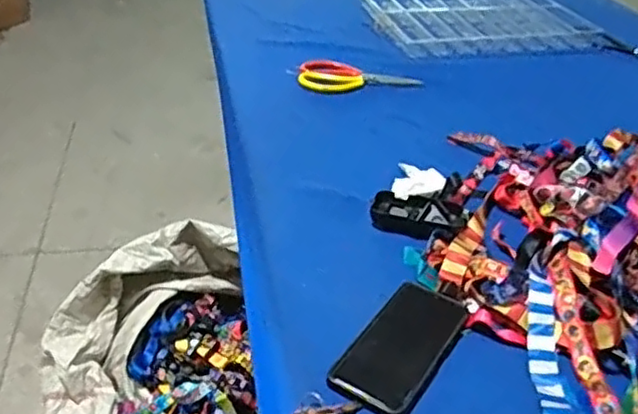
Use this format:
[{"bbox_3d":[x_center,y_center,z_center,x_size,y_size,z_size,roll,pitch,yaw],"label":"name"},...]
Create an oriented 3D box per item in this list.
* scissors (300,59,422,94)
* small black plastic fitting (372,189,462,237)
[{"bbox_3d":[0.070,-0.218,1.140,0.207,0.018,0.088,-1,34,-11],"label":"scissors"},{"bbox_3d":[0.118,0.012,0.810,0.107,0.029,0.049,19,37,19],"label":"small black plastic fitting"}]

